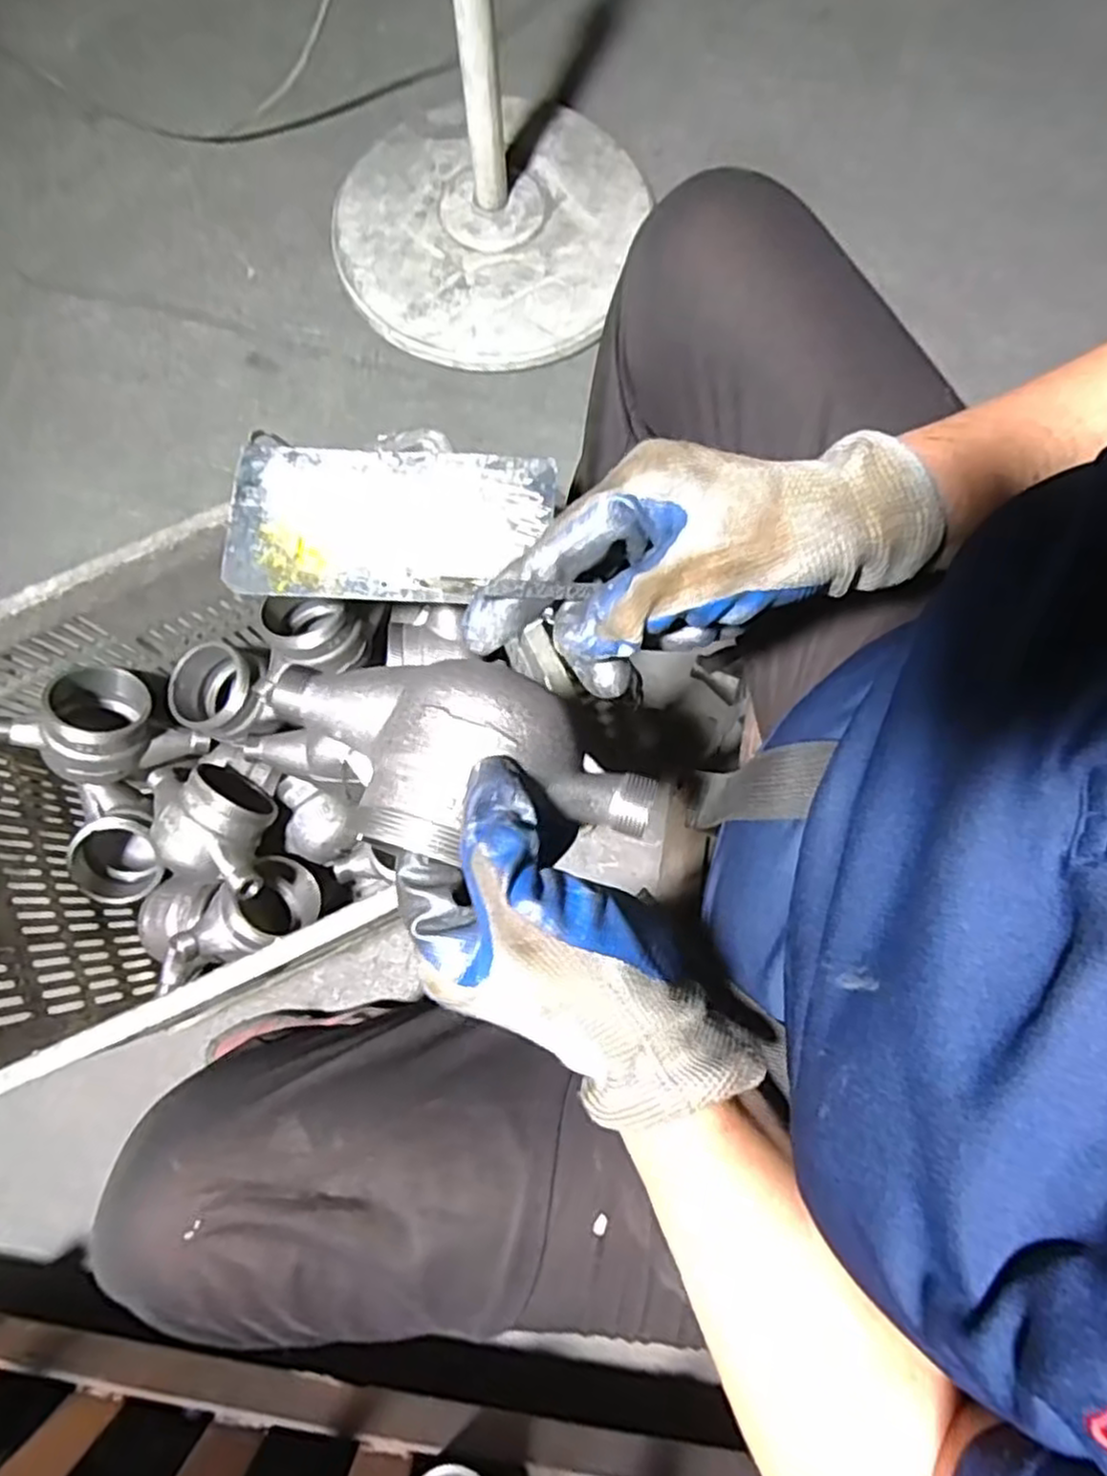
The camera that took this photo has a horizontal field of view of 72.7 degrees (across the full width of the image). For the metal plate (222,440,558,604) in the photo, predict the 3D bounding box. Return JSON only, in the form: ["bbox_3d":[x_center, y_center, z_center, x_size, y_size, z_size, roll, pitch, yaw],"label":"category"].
[{"bbox_3d":[-0.120,-0.158,0.555,0.230,0.010,0.118,3,77,1],"label":"metal plate"}]

